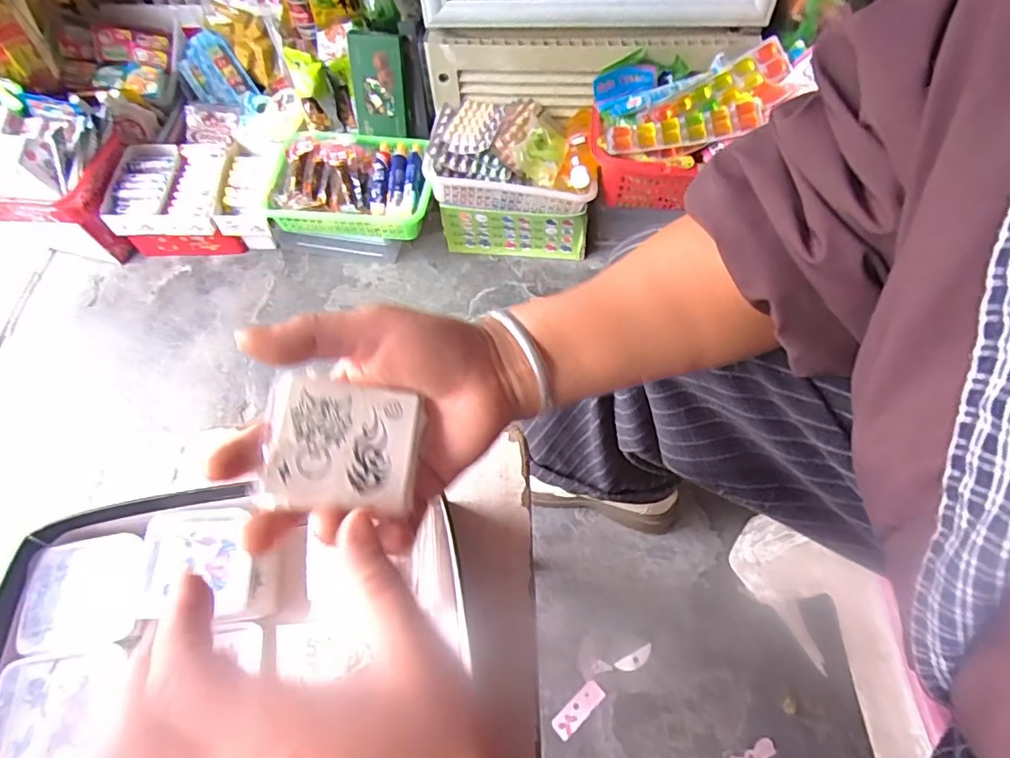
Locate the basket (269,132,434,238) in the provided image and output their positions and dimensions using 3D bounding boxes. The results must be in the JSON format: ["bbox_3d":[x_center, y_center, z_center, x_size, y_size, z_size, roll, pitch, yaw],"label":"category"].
[{"bbox_3d":[-0.253,-0.327,0.948,0.272,0.076,0.183,1,60,4],"label":"basket"}]

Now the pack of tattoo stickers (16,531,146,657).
[{"bbox_3d":[-0.218,0.110,0.293,0.051,0.014,0.053,-10,60,-3],"label":"pack of tattoo stickers"}]

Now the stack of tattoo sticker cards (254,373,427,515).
[{"bbox_3d":[-0.072,0.028,0.252,0.064,0.004,0.055,7,71,-14],"label":"stack of tattoo sticker cards"}]

